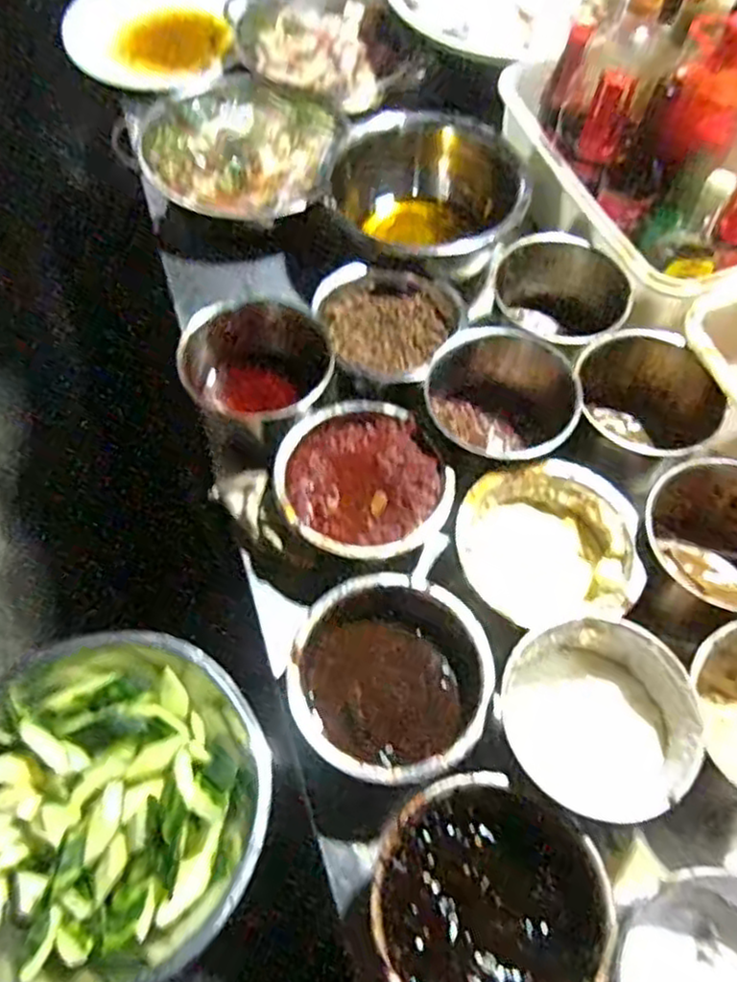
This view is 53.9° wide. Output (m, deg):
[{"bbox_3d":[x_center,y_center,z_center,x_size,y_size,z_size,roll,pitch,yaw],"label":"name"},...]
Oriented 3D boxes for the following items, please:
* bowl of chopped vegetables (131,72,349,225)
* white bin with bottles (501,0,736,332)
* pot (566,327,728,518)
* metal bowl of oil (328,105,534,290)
[{"bbox_3d":[-0.165,-0.465,0.953,0.268,0.069,0.252,1,61,-2],"label":"bowl of chopped vegetables"},{"bbox_3d":[0.340,-0.413,0.826,0.249,0.221,0.404,-24,65,-15],"label":"white bin with bottles"},{"bbox_3d":[0.281,-0.081,0.768,0.140,0.107,0.137,1,61,-2],"label":"pot"},{"bbox_3d":[0.070,-0.356,0.883,0.227,0.120,0.217,1,61,-2],"label":"metal bowl of oil"}]

